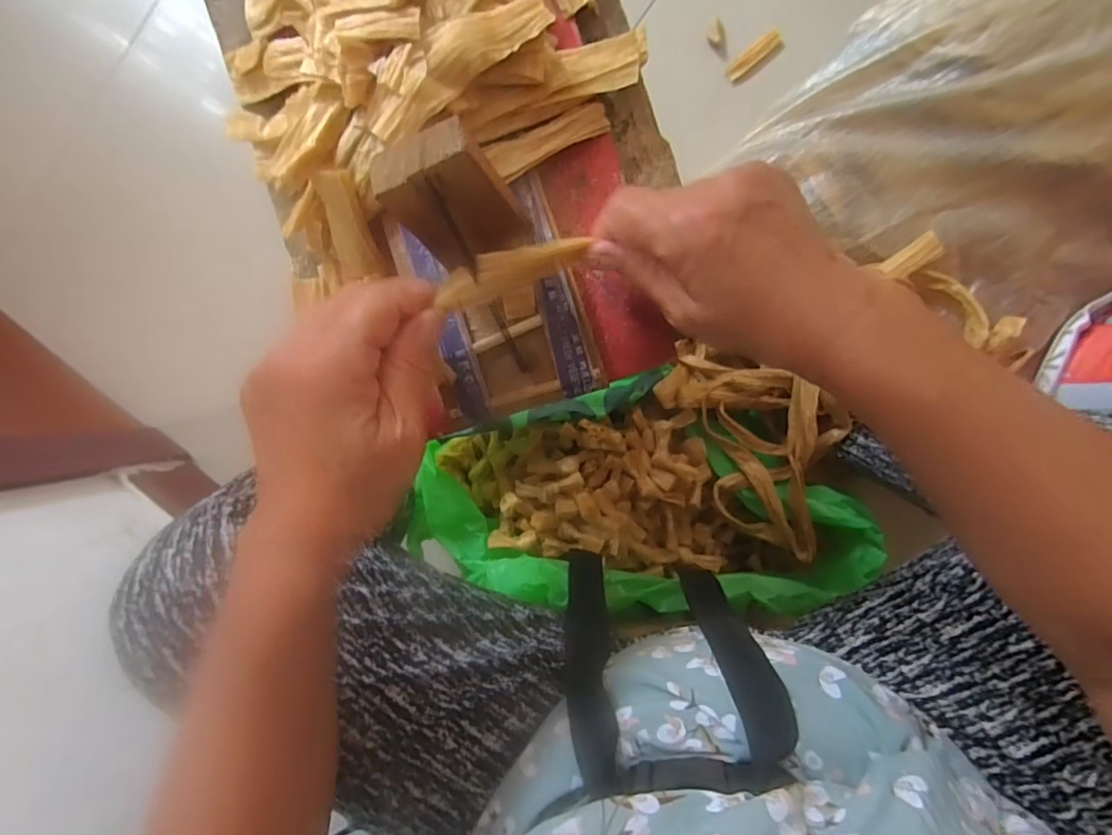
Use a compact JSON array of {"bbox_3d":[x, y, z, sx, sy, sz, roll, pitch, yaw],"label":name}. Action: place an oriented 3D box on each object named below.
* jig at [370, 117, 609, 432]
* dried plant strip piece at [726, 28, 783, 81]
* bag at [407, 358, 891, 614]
[{"bbox_3d":[-0.033,-0.056,0.252,0.086,0.081,0.117,-19,91,5],"label":"jig"},{"bbox_3d":[0.260,-0.474,0.702,0.076,0.015,0.021,-36,90,20],"label":"dried plant strip piece"},{"bbox_3d":[0.094,0.071,0.555,0.441,0.145,0.218,0,93,4],"label":"bag"}]

